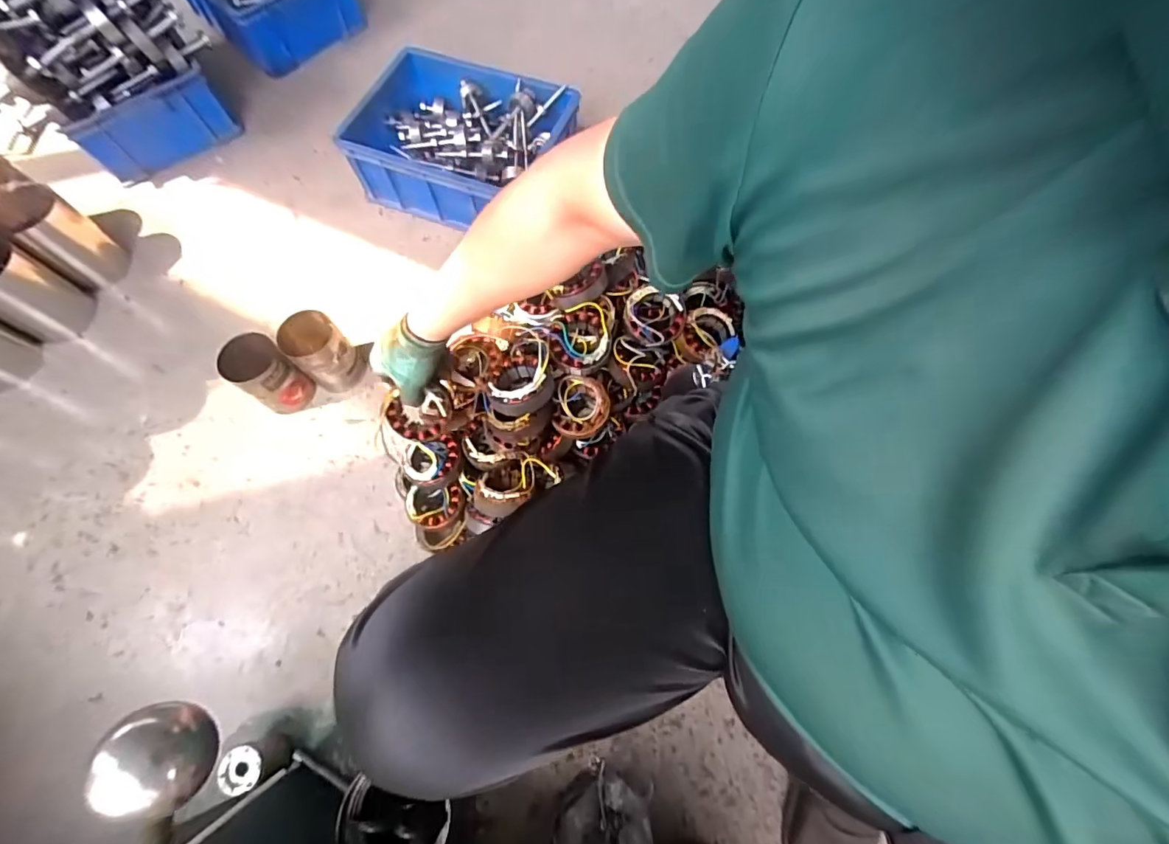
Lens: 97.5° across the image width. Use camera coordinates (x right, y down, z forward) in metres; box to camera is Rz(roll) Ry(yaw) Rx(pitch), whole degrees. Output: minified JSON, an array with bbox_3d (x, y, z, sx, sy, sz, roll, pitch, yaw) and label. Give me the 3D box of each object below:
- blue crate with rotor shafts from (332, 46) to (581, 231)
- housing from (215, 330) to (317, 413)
[{"bbox_3d":[-0.261,-0.572,1.052,0.431,0.144,0.295,21,70,9],"label":"blue crate with rotor shafts"},{"bbox_3d":[-0.532,-0.077,0.872,0.086,0.136,0.089,35,73,14],"label":"housing"}]

